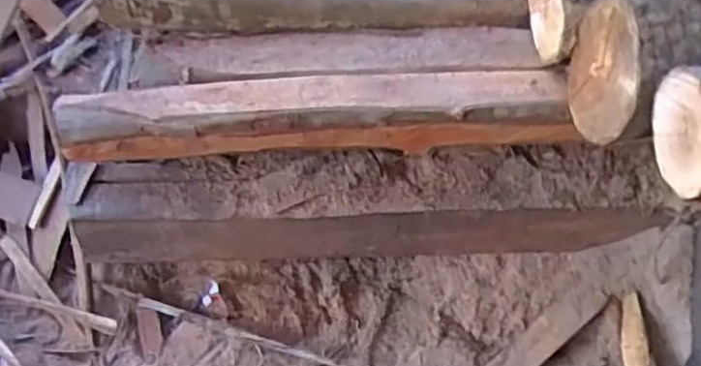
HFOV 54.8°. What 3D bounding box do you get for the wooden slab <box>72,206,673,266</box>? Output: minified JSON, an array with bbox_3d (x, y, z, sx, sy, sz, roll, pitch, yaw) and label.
[{"bbox_3d":[0.036,0.113,1.396,1.159,0.164,0.032,0,53,-4],"label":"wooden slab"}]

